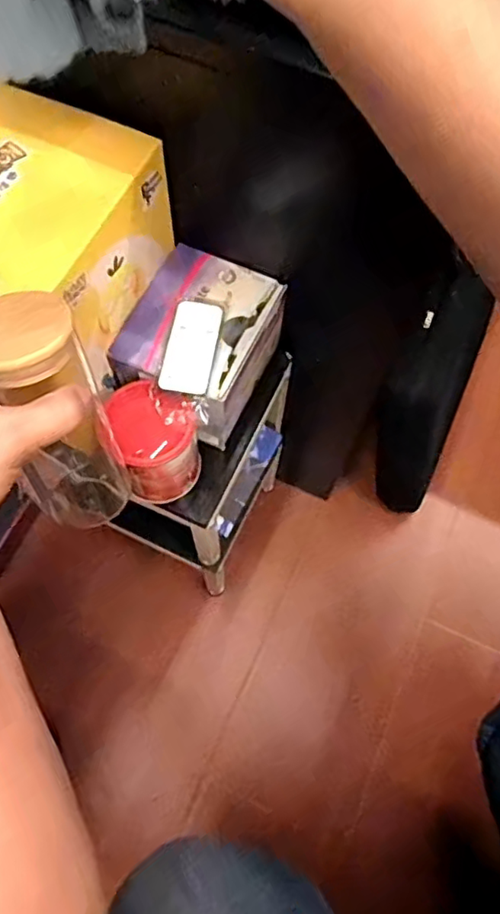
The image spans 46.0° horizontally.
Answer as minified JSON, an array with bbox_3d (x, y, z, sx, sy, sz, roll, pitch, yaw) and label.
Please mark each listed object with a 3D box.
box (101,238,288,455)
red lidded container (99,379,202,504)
[{"bbox_3d":[-0.043,-0.098,0.532,0.109,0.093,0.145,27,69,9],"label":"box"},{"bbox_3d":[-0.081,-0.009,0.494,0.068,0.089,0.068,1,67,-2],"label":"red lidded container"}]

